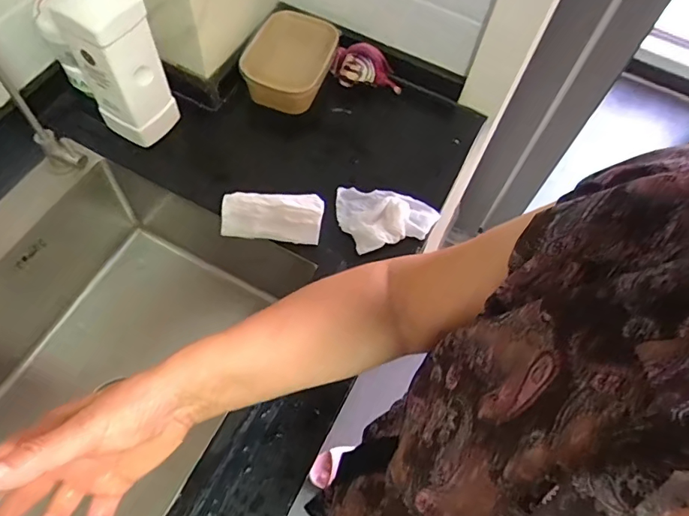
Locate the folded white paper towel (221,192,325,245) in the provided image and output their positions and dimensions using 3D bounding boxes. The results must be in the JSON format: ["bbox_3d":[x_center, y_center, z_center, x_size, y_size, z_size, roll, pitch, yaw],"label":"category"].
[{"bbox_3d":[-0.094,-0.056,0.641,0.127,0.035,0.057,4,63,-2],"label":"folded white paper towel"}]

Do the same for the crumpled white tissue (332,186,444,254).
[{"bbox_3d":[0.057,-0.054,0.665,0.137,0.018,0.095,5,63,-1],"label":"crumpled white tissue"}]

